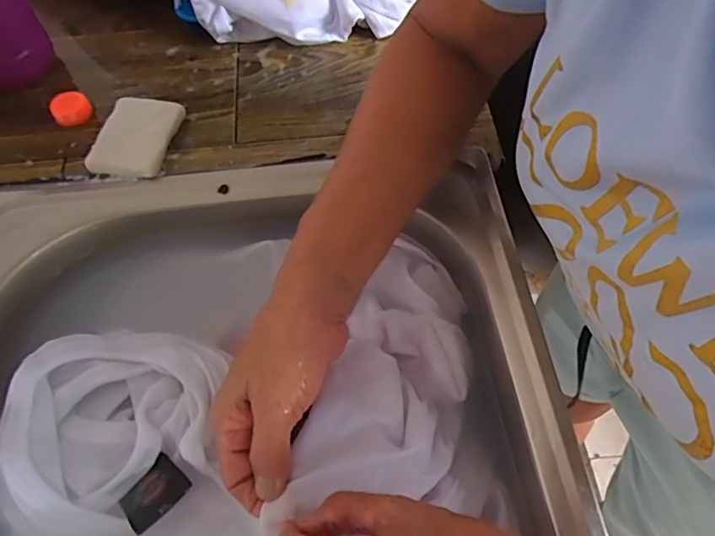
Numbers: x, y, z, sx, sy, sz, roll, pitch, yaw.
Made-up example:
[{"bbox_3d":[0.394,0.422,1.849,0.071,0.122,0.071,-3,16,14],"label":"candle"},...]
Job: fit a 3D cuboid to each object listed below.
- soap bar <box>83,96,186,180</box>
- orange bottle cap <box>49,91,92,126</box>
[{"bbox_3d":[-0.179,-0.107,0.422,0.056,0.017,0.075,8,57,7],"label":"soap bar"},{"bbox_3d":[-0.247,-0.138,0.450,0.031,0.017,0.025,-36,62,-20],"label":"orange bottle cap"}]

